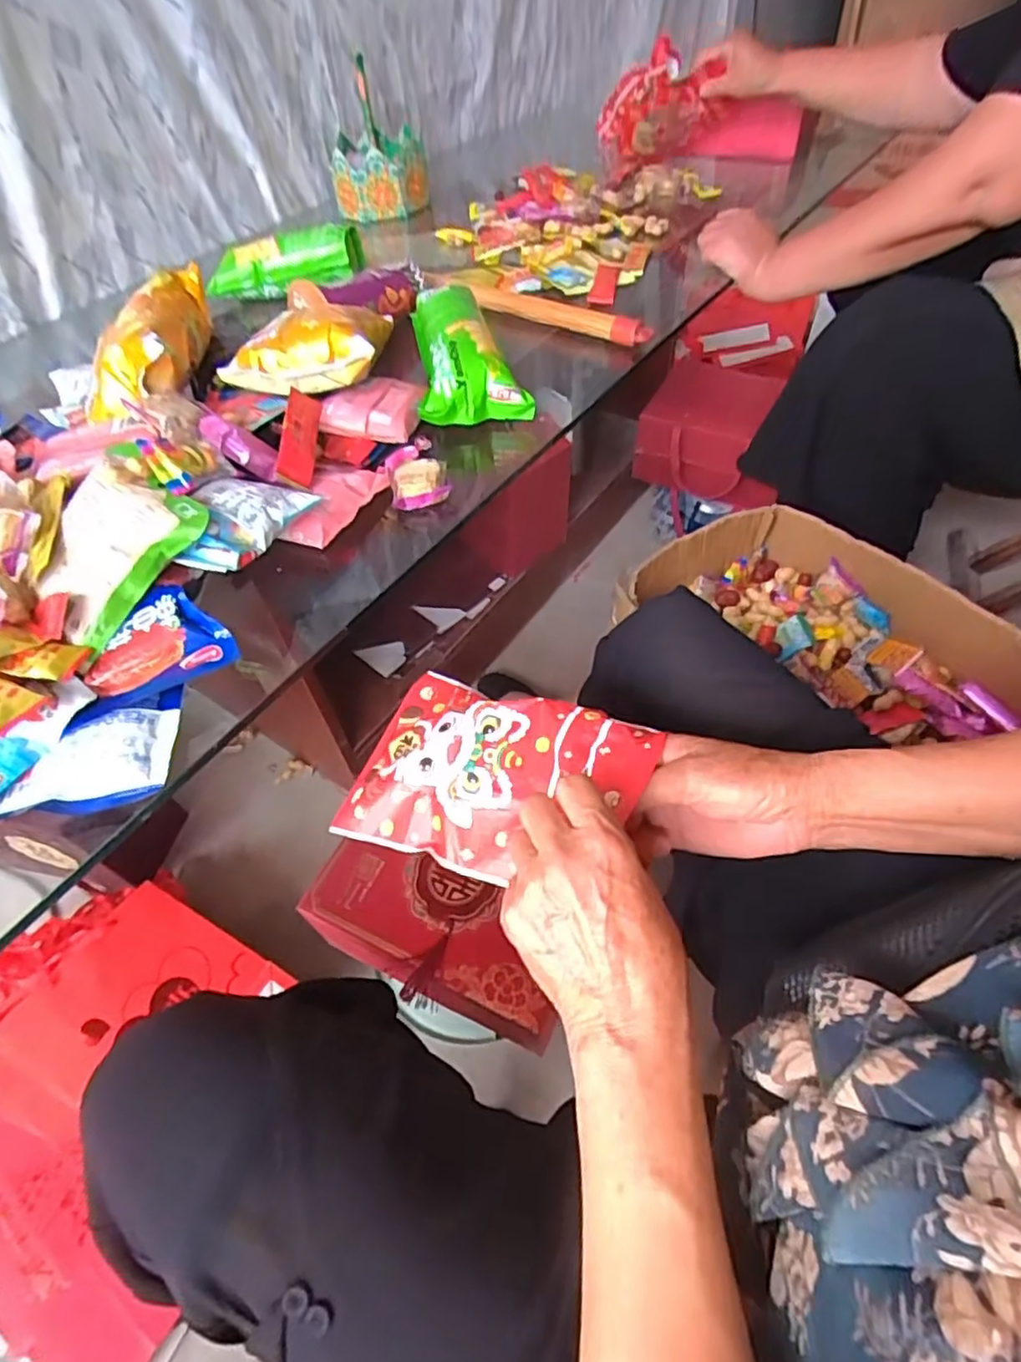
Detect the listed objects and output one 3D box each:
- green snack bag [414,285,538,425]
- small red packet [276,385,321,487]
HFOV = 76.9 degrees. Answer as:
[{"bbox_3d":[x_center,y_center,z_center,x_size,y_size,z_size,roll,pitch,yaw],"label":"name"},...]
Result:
[{"bbox_3d":[-0.045,-0.345,0.670,0.105,0.066,0.182,-9,51,-1],"label":"green snack bag"},{"bbox_3d":[-0.187,-0.214,0.571,0.008,0.034,0.102,-21,57,36],"label":"small red packet"}]

